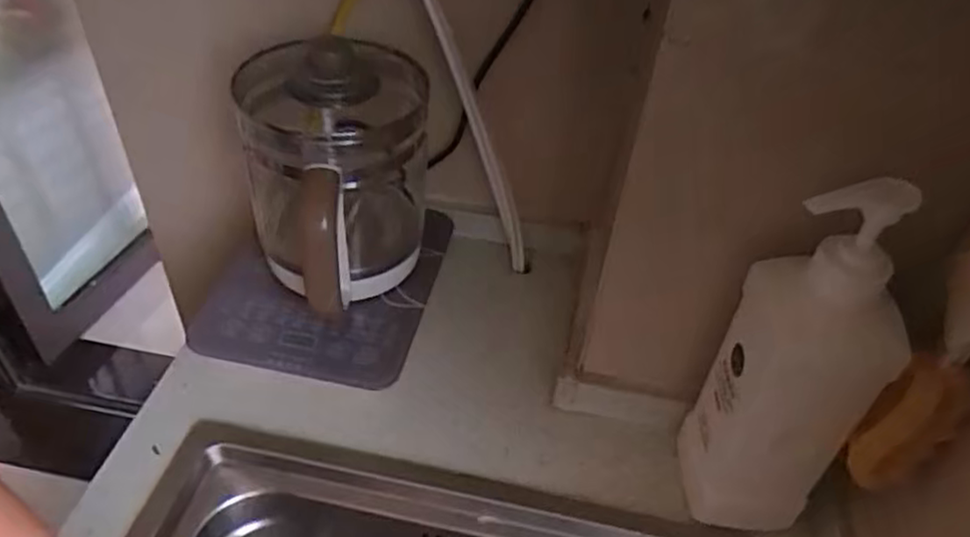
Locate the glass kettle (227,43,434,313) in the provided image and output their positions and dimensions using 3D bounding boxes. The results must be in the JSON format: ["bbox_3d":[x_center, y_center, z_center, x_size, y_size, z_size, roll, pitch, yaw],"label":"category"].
[{"bbox_3d":[-0.121,-0.076,0.586,0.140,0.205,0.118,-4,44,-8],"label":"glass kettle"}]

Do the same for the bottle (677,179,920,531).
[{"bbox_3d":[0.195,0.069,0.450,0.084,0.279,0.070,13,44,10],"label":"bottle"}]

